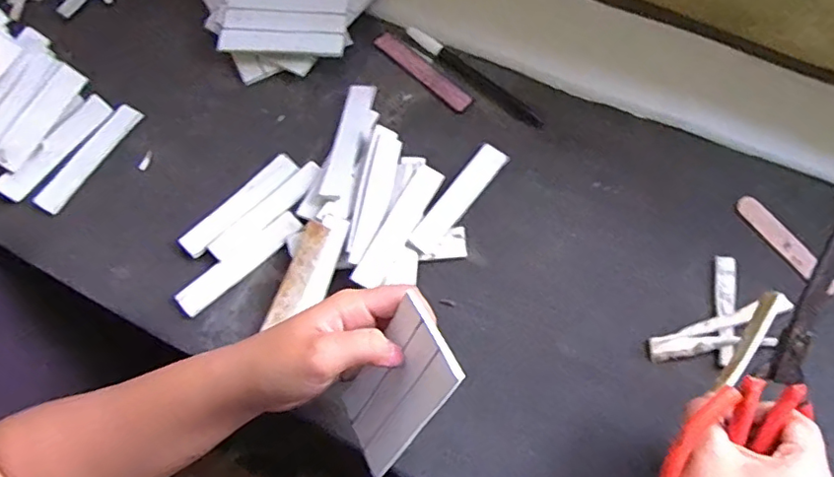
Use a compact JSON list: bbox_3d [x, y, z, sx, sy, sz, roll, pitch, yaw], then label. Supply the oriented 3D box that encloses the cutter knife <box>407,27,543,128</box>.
[{"bbox_3d":[0.050,-0.142,0.482,0.143,0.010,0.015,39,77,13],"label":"cutter knife"}]

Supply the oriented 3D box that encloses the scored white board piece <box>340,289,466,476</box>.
[{"bbox_3d":[-0.013,0.089,0.328,0.005,0.108,0.059,1,43,-38],"label":"scored white board piece"}]

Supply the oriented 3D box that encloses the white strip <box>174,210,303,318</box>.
[{"bbox_3d":[-0.138,0.018,0.433,0.107,0.004,0.023,-41,75,-11],"label":"white strip"}]

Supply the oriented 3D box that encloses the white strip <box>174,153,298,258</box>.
[{"bbox_3d":[-0.143,-0.028,0.447,0.022,0.004,0.107,43,78,14],"label":"white strip"}]

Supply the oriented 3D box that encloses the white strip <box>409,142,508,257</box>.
[{"bbox_3d":[0.034,-0.034,0.443,0.023,0.004,0.108,41,72,3],"label":"white strip"}]

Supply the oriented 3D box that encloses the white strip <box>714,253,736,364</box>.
[{"bbox_3d":[0.226,0.052,0.407,0.014,0.004,0.081,8,72,5],"label":"white strip"}]

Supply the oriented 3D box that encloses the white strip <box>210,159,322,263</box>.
[{"bbox_3d":[-0.120,-0.023,0.445,0.106,0.004,0.021,-42,75,-11],"label":"white strip"}]

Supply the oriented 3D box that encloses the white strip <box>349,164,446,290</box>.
[{"bbox_3d":[-0.012,-0.011,0.427,0.022,0.004,0.109,33,71,-3],"label":"white strip"}]

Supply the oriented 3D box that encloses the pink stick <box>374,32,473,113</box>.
[{"bbox_3d":[0.006,-0.147,0.488,0.103,0.007,0.019,41,78,14],"label":"pink stick"}]

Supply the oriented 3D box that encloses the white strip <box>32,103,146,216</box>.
[{"bbox_3d":[-0.275,-0.068,0.468,0.023,0.006,0.109,31,75,12],"label":"white strip"}]

